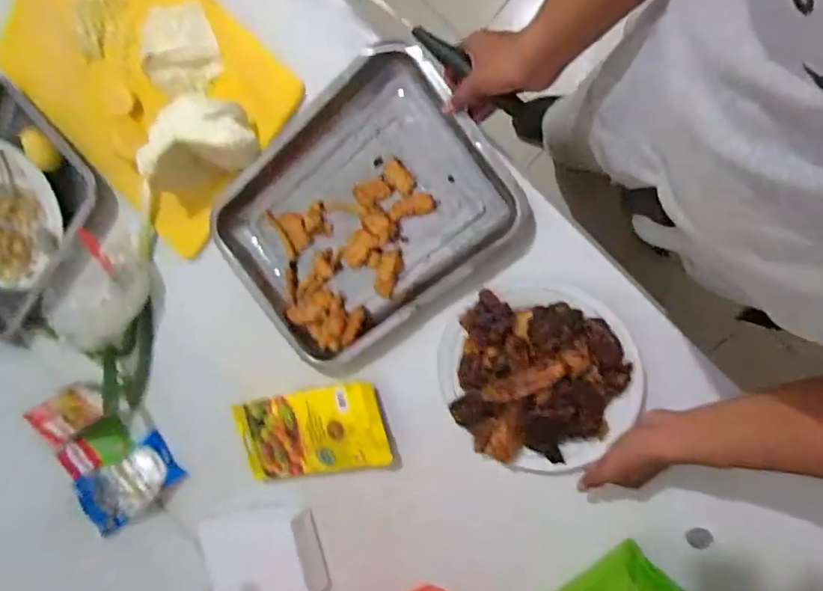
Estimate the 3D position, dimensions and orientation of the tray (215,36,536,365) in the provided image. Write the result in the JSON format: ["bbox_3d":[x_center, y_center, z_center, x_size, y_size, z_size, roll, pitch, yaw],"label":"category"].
[{"bbox_3d":[-0.062,-0.088,0.634,0.342,0.053,0.252,-37,89,21],"label":"tray"}]

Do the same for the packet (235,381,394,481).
[{"bbox_3d":[-0.132,0.182,0.712,0.204,0.021,0.113,-13,93,17],"label":"packet"}]

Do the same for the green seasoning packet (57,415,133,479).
[{"bbox_3d":[-0.462,0.225,0.783,0.091,0.038,0.061,-33,76,-12],"label":"green seasoning packet"}]

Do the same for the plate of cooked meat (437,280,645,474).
[{"bbox_3d":[0.131,0.092,0.587,0.210,0.048,0.209,3,101,17],"label":"plate of cooked meat"}]

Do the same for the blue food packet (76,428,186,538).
[{"bbox_3d":[-0.414,0.274,0.789,0.129,0.021,0.090,-36,77,-12],"label":"blue food packet"}]

